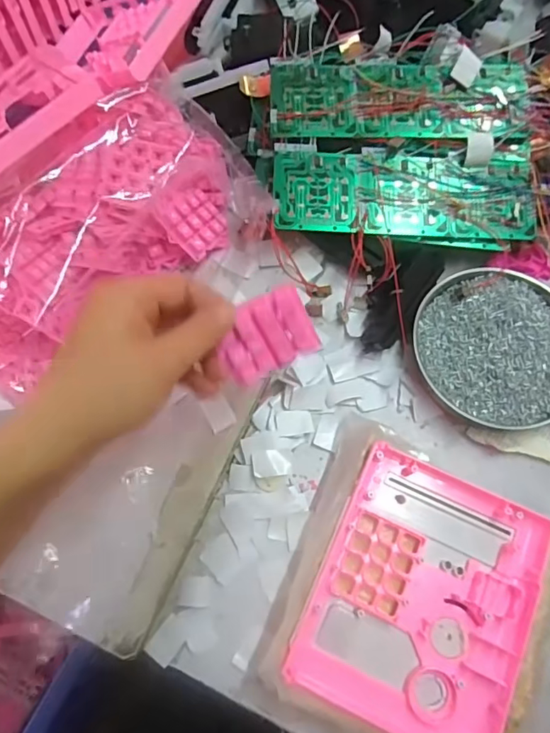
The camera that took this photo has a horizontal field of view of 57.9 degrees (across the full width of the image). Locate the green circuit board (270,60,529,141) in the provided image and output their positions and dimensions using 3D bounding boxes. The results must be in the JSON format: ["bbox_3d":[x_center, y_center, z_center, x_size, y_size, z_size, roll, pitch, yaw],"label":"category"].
[{"bbox_3d":[0.105,-0.225,0.421,0.213,0.023,0.075,1,72,2],"label":"green circuit board"}]

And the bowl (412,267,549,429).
[{"bbox_3d":[0.184,-0.015,0.408,0.134,0.022,0.127,0,72,1],"label":"bowl"}]

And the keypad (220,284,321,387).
[{"bbox_3d":[-0.005,-0.018,0.297,0.056,0.005,0.045,-27,116,0],"label":"keypad"}]

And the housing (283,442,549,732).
[{"bbox_3d":[0.098,0.151,0.333,0.132,0.016,0.165,23,73,9],"label":"housing"}]

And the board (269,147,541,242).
[{"bbox_3d":[0.106,-0.141,0.409,0.210,0.006,0.076,-2,84,-2],"label":"board"}]

